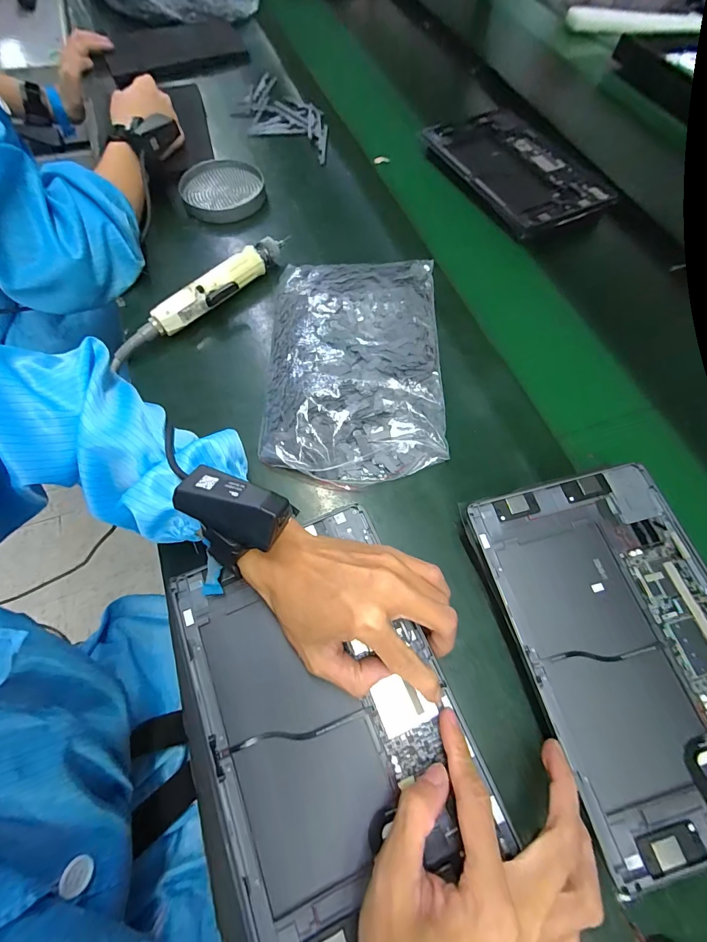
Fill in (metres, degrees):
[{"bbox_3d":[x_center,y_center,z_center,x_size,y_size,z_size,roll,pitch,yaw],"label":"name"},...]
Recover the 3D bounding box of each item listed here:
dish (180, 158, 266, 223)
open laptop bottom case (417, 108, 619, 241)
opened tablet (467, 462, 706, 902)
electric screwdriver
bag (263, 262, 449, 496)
[{"bbox_3d":[-0.185,-0.396,0.543,0.111,0.024,0.117,1,66,-2],"label":"dish"},{"bbox_3d":[0.231,-0.446,0.567,0.175,0.023,0.270,-30,71,-15],"label":"open laptop bottom case"},{"bbox_3d":[0.210,0.124,0.289,0.163,0.010,0.253,-14,67,-5],"label":"opened tablet"},{"bbox_3d":[-0.149,-0.219,0.456,0.045,0.040,0.195,39,70,14],"label":"electric screwdriver"},{"bbox_3d":[0.002,-0.118,0.412,0.179,0.032,0.274,2,66,-2],"label":"bag"}]

